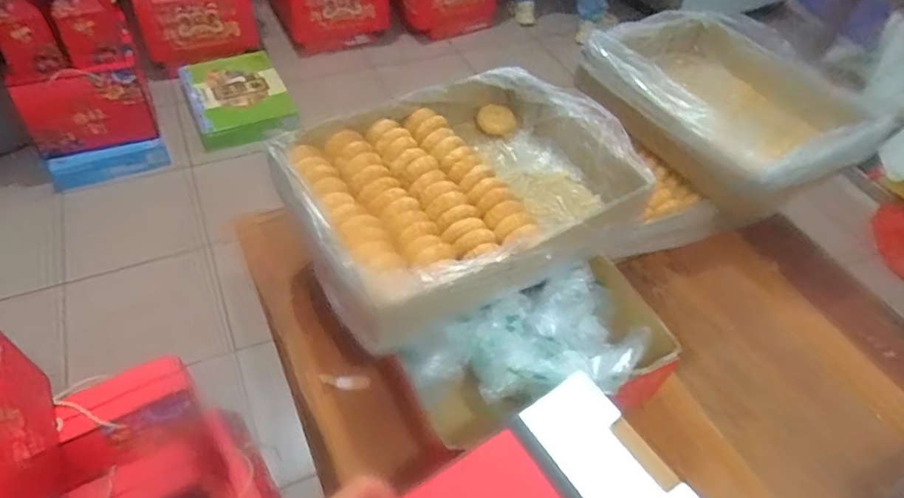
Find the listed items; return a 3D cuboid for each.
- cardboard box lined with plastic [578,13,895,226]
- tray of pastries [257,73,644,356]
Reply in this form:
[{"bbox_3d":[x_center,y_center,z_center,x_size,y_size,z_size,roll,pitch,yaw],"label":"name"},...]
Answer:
[{"bbox_3d":[0.524,-0.281,1.116,0.416,0.141,0.491,-23,54,-23],"label":"cardboard box lined with plastic"},{"bbox_3d":[0.013,-0.093,0.839,0.459,0.105,0.359,-22,54,-23],"label":"tray of pastries"}]

